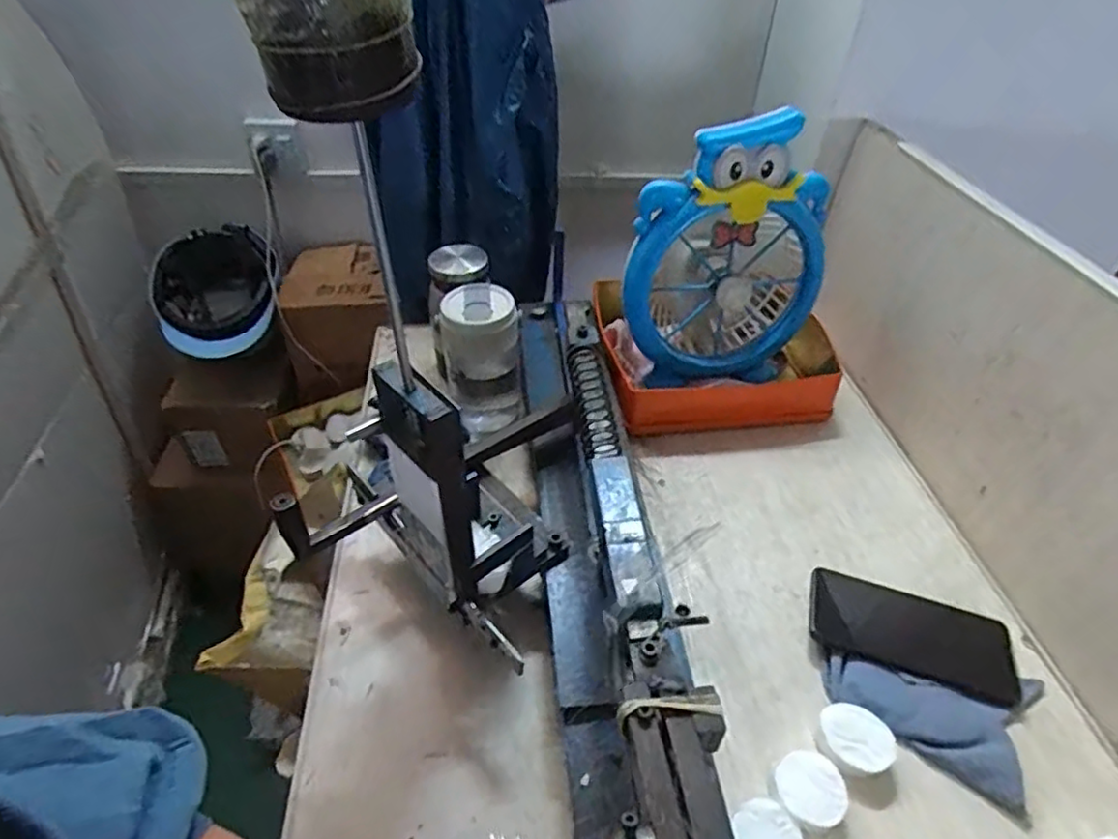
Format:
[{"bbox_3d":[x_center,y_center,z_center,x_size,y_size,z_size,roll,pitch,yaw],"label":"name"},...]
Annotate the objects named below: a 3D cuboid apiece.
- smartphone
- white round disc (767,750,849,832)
[{"bbox_3d":[0.290,0.176,0.538,0.158,0.004,0.079,16,46,10],"label":"smartphone"},{"bbox_3d":[0.173,0.261,0.454,0.050,0.022,0.048,1,43,-1],"label":"white round disc"}]

